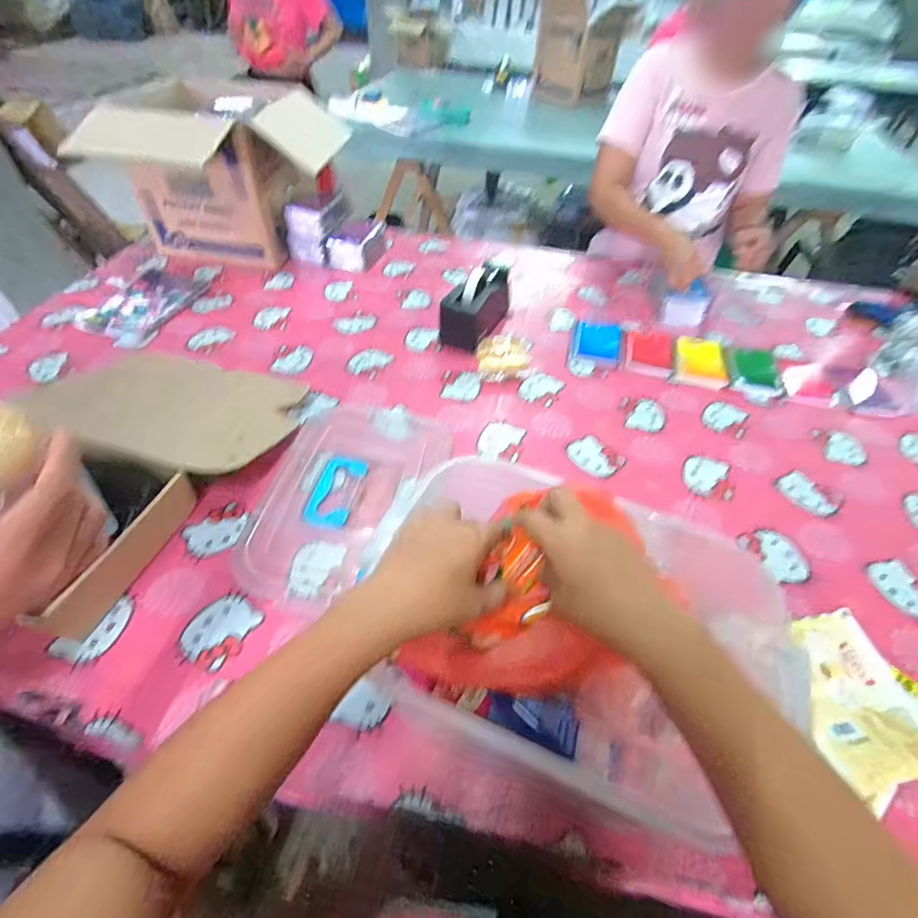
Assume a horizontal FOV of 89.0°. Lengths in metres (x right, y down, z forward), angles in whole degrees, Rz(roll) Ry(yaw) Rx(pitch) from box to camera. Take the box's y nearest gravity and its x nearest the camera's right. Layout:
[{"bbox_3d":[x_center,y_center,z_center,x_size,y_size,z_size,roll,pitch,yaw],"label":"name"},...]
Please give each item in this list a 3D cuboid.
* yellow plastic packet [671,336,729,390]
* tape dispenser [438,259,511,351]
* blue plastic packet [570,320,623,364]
[{"bbox_3d":[0.471,-0.186,0.912,0.094,0.018,0.162,19,50,12],"label":"yellow plastic packet"},{"bbox_3d":[0.036,-0.313,0.924,0.086,0.119,0.196,19,50,13],"label":"tape dispenser"},{"bbox_3d":[0.274,-0.232,0.929,0.095,0.021,0.120,13,49,8],"label":"blue plastic packet"}]

